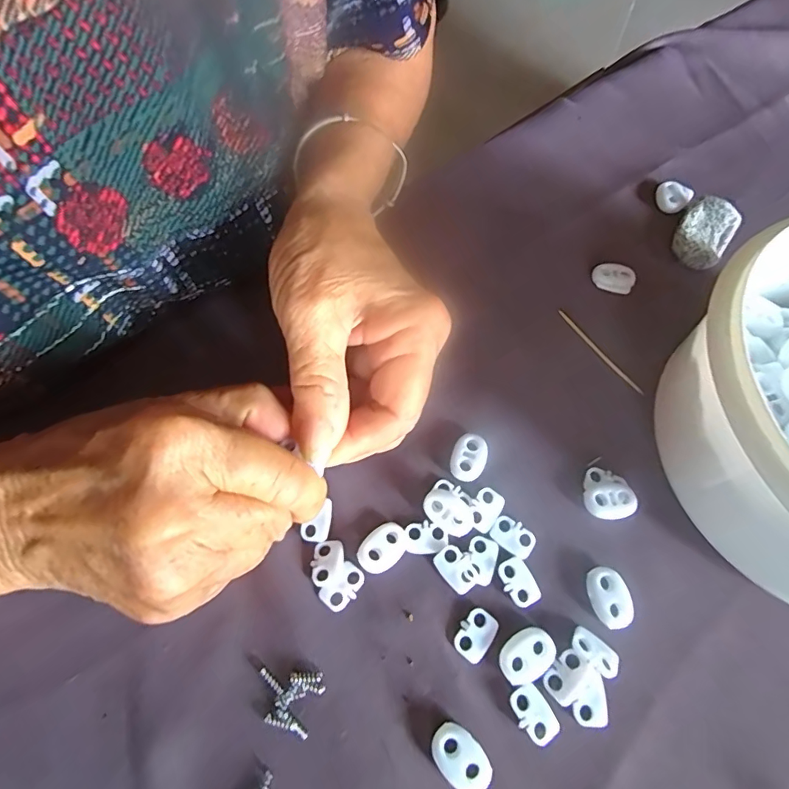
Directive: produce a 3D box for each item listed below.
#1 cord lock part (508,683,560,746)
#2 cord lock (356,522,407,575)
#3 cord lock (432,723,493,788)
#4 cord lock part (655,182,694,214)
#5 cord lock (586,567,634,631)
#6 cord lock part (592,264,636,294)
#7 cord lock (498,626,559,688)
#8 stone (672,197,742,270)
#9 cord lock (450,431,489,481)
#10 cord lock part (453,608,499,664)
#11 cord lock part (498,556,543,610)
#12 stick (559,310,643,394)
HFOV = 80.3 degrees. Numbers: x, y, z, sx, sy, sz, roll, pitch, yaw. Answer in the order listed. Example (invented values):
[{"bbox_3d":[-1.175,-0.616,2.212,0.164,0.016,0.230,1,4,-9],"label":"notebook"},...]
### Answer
[{"bbox_3d":[0.051,0.118,0.172,0.013,0.004,0.019,-29,69,-14],"label":"cord lock part"},{"bbox_3d":[-0.005,0.063,0.194,0.022,0.004,0.016,-36,86,-27],"label":"cord lock"},{"bbox_3d":[0.024,0.129,0.166,0.015,0.006,0.022,-34,70,-16],"label":"cord lock"},{"bbox_3d":[0.168,-0.119,0.284,0.019,0.006,0.019,30,68,14],"label":"cord lock part"},{"bbox_3d":[0.087,0.082,0.190,0.014,0.006,0.022,-8,65,-5],"label":"cord lock"},{"bbox_3d":[0.121,-0.064,0.259,0.022,0.007,0.015,18,66,9],"label":"cord lock part"},{"bbox_3d":[0.051,0.100,0.180,0.022,0.004,0.016,-26,68,-13],"label":"cord lock"},{"bbox_3d":[0.176,-0.092,0.268,0.030,0.014,0.041,35,69,14],"label":"stone"},{"bbox_3d":[0.034,0.029,0.213,0.015,0.006,0.022,24,67,10],"label":"cord lock"},{"bbox_3d":[0.032,0.094,0.184,0.013,0.004,0.018,33,69,14],"label":"cord lock part"},{"bbox_3d":[0.051,0.077,0.192,0.013,0.004,0.019,-26,68,-12],"label":"cord lock part"},{"bbox_3d":[0.105,-0.024,0.241,0.004,0.004,0.059,-31,68,-13],"label":"stick"}]

